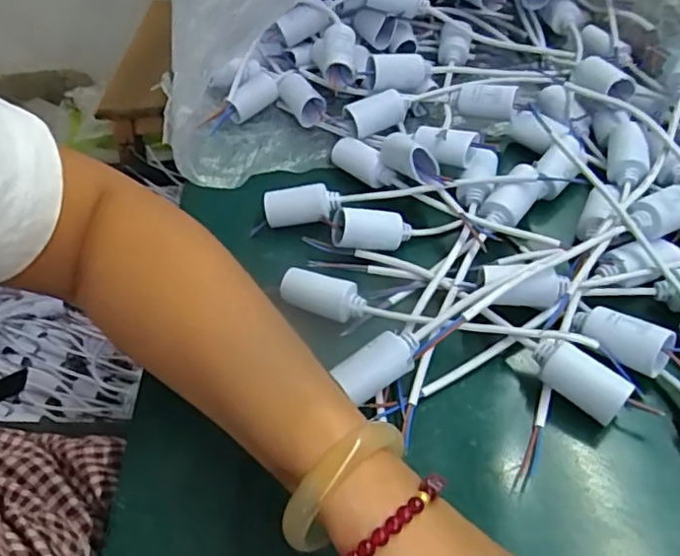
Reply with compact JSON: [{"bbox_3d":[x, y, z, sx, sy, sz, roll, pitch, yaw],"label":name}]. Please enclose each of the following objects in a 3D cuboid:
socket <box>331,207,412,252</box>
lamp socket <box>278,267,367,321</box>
[{"bbox_3d":[0.021,-0.033,0.406,0.052,0.024,0.020,-2,53,4],"label":"socket"},{"bbox_3d":[-0.010,0.012,0.383,0.054,0.019,0.022,10,52,16],"label":"lamp socket"}]

